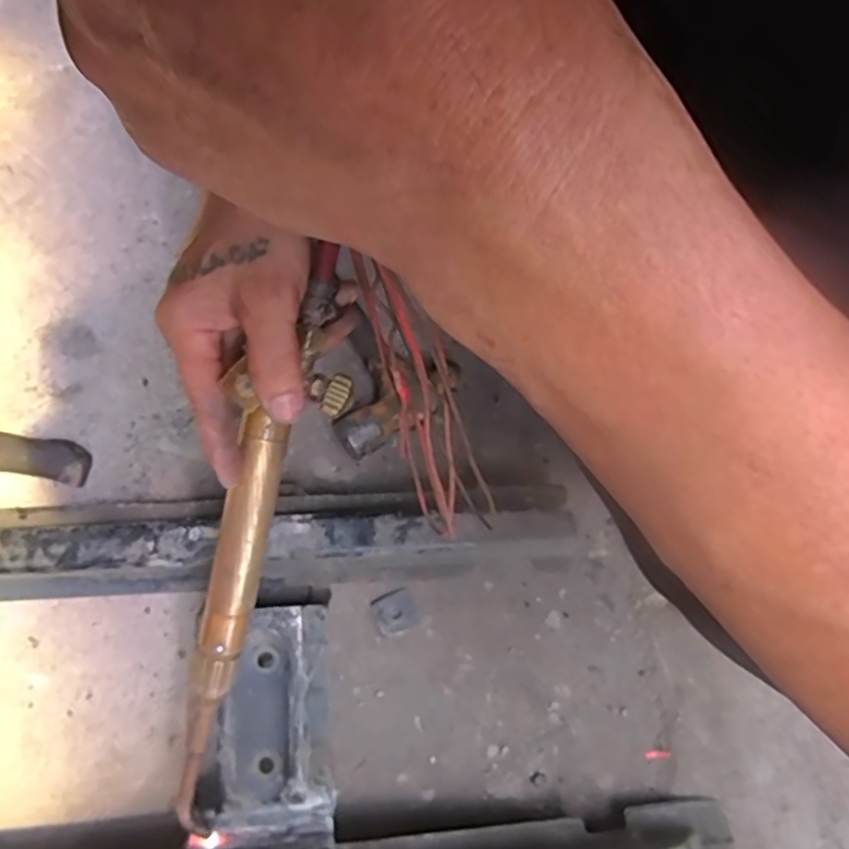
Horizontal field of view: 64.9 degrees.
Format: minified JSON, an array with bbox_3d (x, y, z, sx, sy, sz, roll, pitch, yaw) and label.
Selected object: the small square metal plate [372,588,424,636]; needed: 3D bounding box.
[{"bbox_3d":[-0.023,0.155,0.551,0.034,0.004,0.030,-25,83,-5],"label":"small square metal plate"}]

